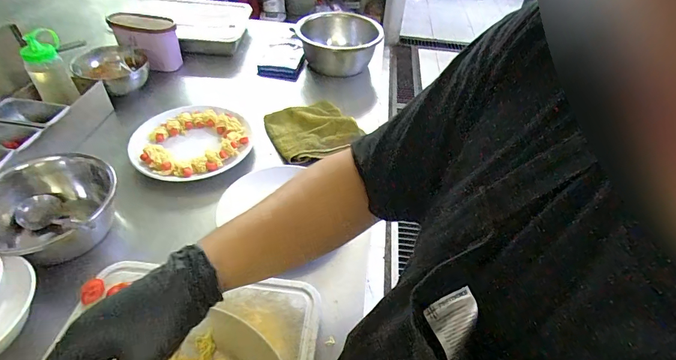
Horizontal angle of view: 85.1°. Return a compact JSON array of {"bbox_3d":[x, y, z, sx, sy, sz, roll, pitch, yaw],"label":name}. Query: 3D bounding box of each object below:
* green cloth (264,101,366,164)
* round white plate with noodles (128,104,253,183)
[{"bbox_3d":[-0.059,-0.121,0.875,0.198,0.034,0.168,-17,48,-21],"label":"green cloth"},{"bbox_3d":[-0.324,-0.089,0.822,0.227,0.034,0.243,2,44,-2],"label":"round white plate with noodles"}]

